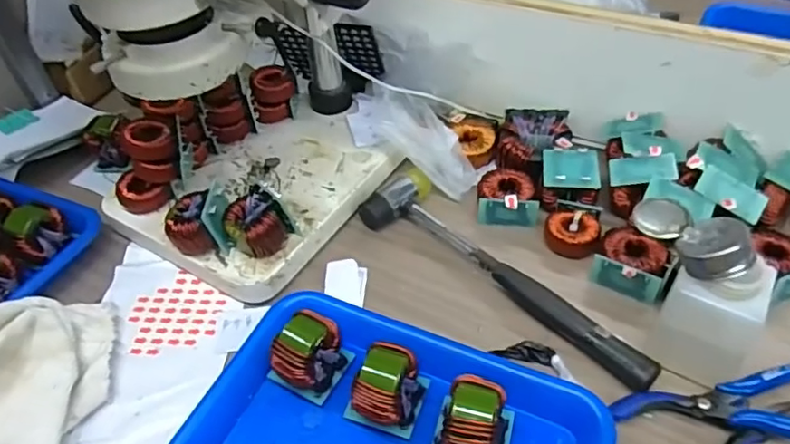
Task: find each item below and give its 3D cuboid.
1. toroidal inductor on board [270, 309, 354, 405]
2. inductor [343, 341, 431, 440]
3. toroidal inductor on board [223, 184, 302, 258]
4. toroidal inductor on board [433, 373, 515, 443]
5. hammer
[{"bbox_3d":[-0.060,0.090,0.398,0.045,0.047,0.043,21,51,23],"label":"toroidal inductor on board"},{"bbox_3d":[-0.006,0.108,0.383,0.045,0.048,0.045,15,48,18],"label":"inductor"},{"bbox_3d":[-0.110,0.002,0.465,0.045,0.051,0.042,21,51,23],"label":"toroidal inductor on board"},{"bbox_3d":[0.049,0.125,0.361,0.046,0.047,0.045,11,47,15],"label":"toroidal inductor on board"},{"bbox_3d":[0.086,0.034,0.466,0.267,0.035,0.067,32,56,30],"label":"hammer"}]

